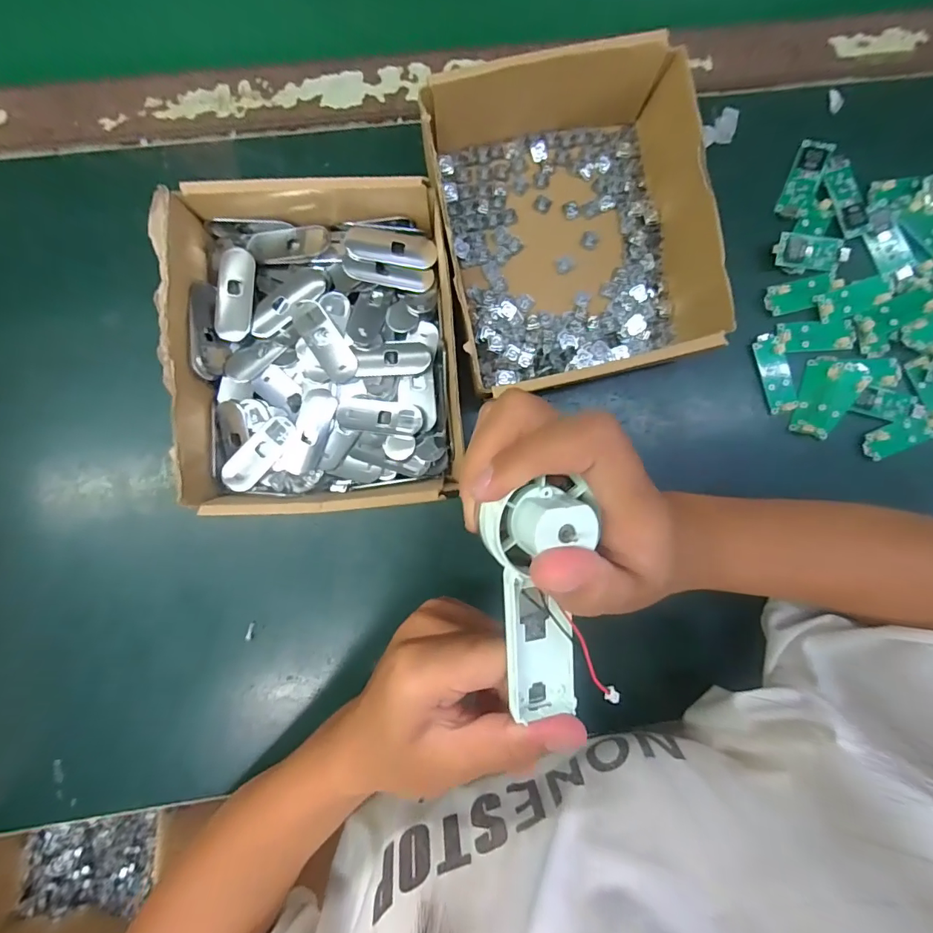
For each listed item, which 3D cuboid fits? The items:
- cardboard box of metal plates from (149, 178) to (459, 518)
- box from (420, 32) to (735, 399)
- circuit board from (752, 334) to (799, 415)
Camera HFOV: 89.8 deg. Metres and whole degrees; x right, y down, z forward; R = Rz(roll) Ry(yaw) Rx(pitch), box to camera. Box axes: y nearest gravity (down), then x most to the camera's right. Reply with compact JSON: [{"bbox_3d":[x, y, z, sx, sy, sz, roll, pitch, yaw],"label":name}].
[{"bbox_3d":[-0.080,-0.064,0.262,0.141,0.052,0.172,-5,91,-3],"label":"cardboard box of metal plates"},{"bbox_3d":[0.060,-0.141,0.269,0.142,0.052,0.179,-10,91,-2],"label":"box"},{"bbox_3d":[0.200,-0.060,0.301,0.018,0.005,0.050,-19,91,-2],"label":"circuit board"}]

